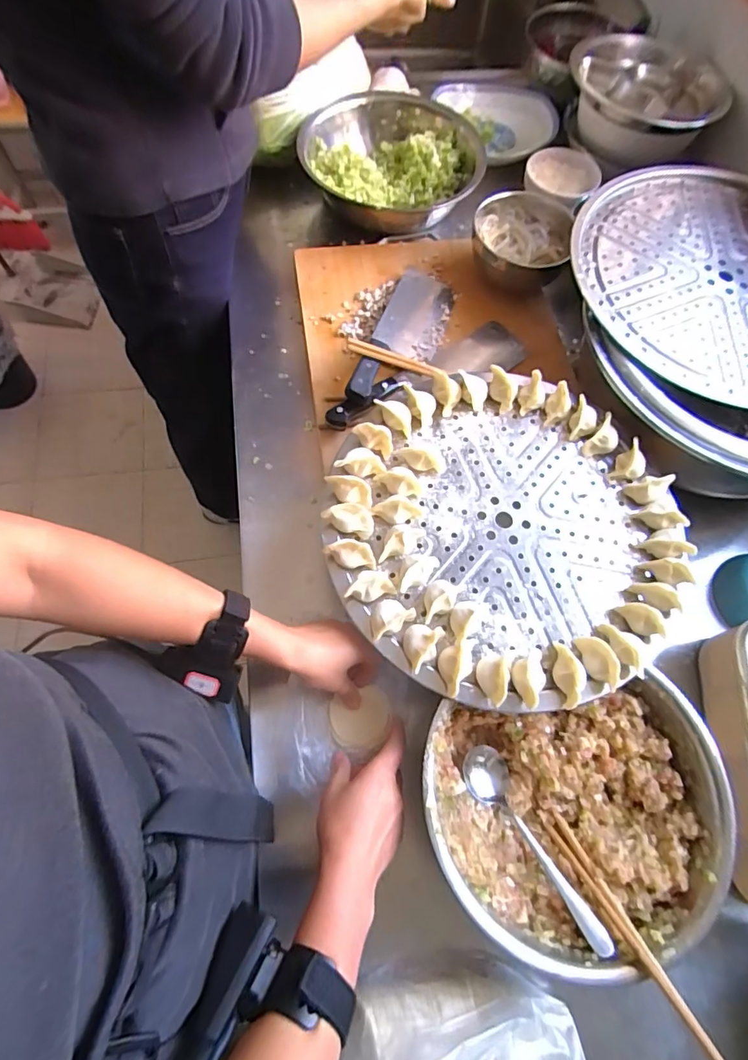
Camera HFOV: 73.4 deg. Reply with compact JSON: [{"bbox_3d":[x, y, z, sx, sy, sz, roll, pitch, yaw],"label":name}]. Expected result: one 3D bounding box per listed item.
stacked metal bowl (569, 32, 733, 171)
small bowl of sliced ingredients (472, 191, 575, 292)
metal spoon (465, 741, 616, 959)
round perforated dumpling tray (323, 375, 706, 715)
[{"bbox_3d":[0.466,-0.737,0.870,0.247,0.104,0.253,1,67,-3],"label":"stacked metal bowl"},{"bbox_3d":[0.206,-0.406,0.712,0.130,0.059,0.139,1,67,-3],"label":"small bowl of sliced ingredients"},{"bbox_3d":[0.140,0.266,0.434,0.040,0.043,0.163,-34,73,-15],"label":"metal spoon"},{"bbox_3d":[0.130,-0.009,0.496,0.337,0.032,0.338,1,67,-3],"label":"round perforated dumpling tray"}]

